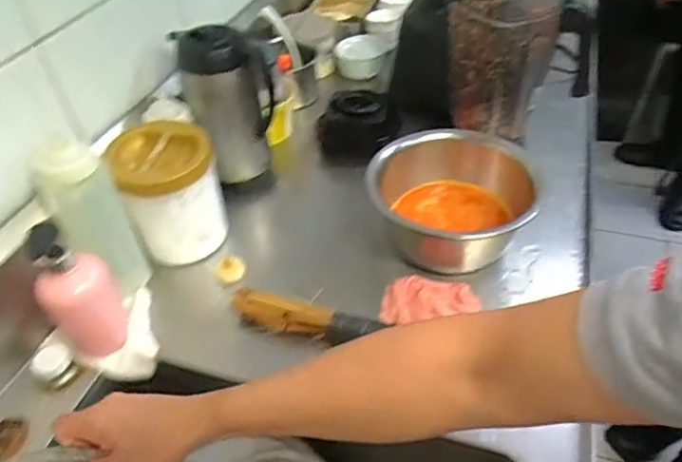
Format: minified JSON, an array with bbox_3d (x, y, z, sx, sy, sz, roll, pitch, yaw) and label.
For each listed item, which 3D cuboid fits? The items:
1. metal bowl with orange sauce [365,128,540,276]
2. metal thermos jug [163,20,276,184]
[{"bbox_3d":[0.160,-0.048,0.778,0.213,0.129,0.243,14,47,19],"label":"metal bowl with orange sauce"},{"bbox_3d":[-0.177,-0.206,0.871,0.129,0.232,0.115,-13,44,-8],"label":"metal thermos jug"}]

